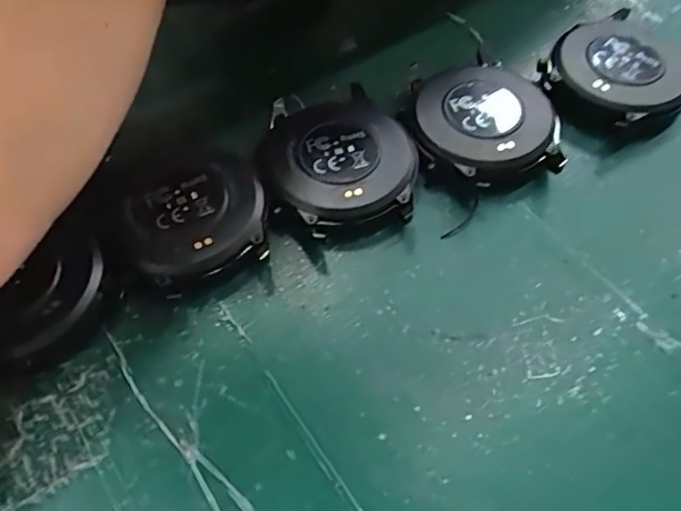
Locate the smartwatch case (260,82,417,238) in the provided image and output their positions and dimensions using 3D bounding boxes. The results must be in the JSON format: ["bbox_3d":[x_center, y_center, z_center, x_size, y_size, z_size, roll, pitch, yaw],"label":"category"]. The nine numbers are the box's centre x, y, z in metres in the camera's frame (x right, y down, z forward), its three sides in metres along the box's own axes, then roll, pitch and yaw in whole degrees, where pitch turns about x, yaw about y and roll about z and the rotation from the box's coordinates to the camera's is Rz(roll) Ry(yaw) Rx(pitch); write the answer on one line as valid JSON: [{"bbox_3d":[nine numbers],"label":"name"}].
[{"bbox_3d":[-0.001,-0.029,0.173,0.042,0.010,0.048,-11,58,-7],"label":"smartwatch case"}]

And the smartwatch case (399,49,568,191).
[{"bbox_3d":[0.042,-0.040,0.178,0.041,0.011,0.049,-23,61,-14],"label":"smartwatch case"}]

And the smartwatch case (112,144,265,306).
[{"bbox_3d":[-0.040,-0.010,0.162,0.038,0.012,0.042,-23,61,-14],"label":"smartwatch case"}]

